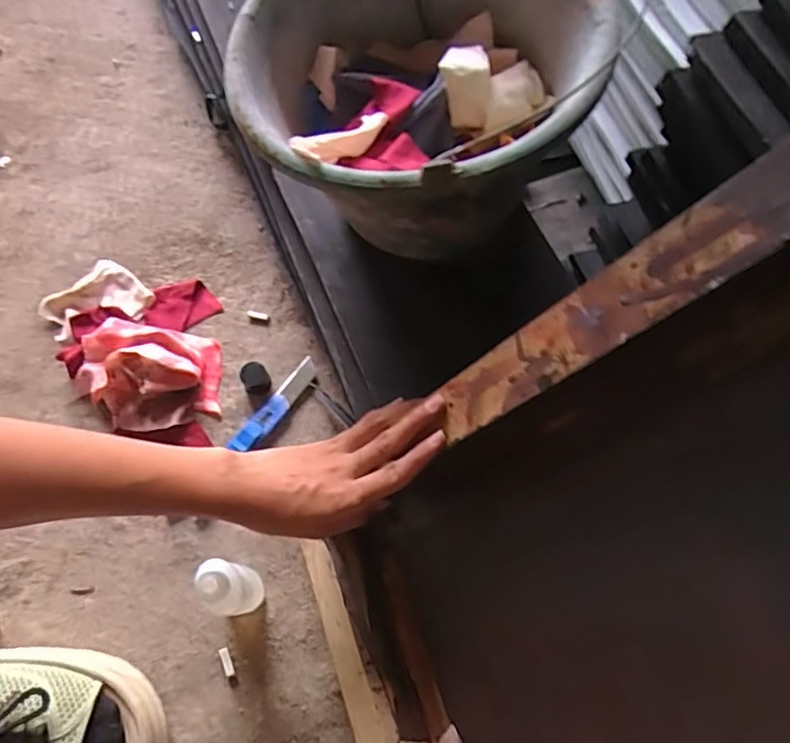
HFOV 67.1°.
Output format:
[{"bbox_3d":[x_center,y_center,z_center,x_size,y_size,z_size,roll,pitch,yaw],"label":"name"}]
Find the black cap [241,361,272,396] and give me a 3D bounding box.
[{"bbox_3d":[-0.124,0.008,0.533,0.023,0.027,0.026,-19,71,-8],"label":"black cap"}]

